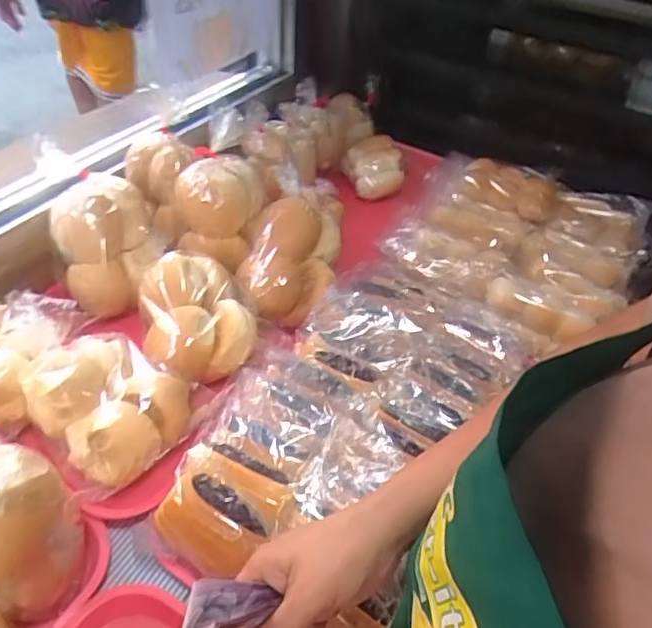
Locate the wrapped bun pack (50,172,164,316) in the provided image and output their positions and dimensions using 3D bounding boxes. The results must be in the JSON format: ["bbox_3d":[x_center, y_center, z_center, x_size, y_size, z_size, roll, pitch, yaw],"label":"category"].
[{"bbox_3d":[-0.253,-0.083,0.659,0.110,0.123,0.108,-15,47,-21],"label":"wrapped bun pack"}]

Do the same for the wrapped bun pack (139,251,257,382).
[{"bbox_3d":[-0.141,0.000,0.611,0.114,0.069,0.152,-15,47,-20],"label":"wrapped bun pack"}]

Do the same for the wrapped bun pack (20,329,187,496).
[{"bbox_3d":[-0.202,0.076,0.524,0.124,0.066,0.143,-28,53,-31],"label":"wrapped bun pack"}]

